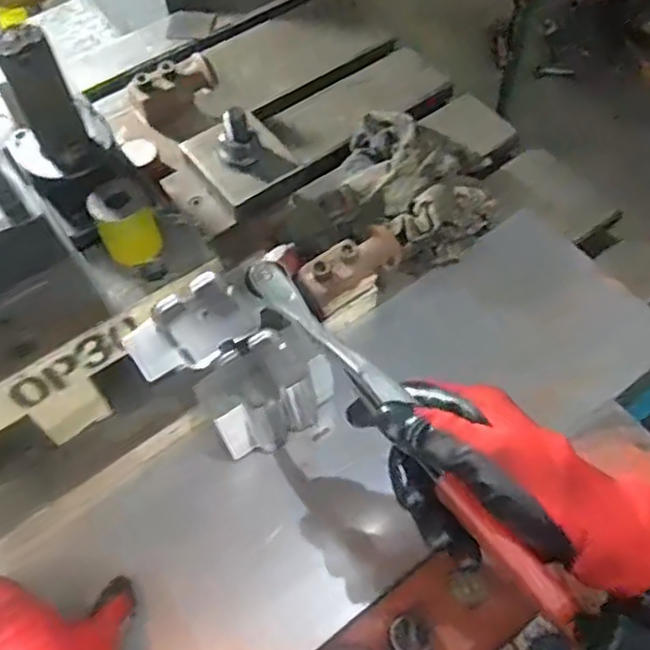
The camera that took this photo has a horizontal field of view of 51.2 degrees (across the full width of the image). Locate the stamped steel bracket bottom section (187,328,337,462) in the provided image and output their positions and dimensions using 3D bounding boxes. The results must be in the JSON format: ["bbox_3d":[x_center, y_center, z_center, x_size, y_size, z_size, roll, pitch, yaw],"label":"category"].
[{"bbox_3d":[-0.054,0.059,0.556,0.089,0.080,0.065,-27,61,-15],"label":"stamped steel bracket bottom section"}]

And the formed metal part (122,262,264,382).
[{"bbox_3d":[-0.084,-0.002,0.444,0.091,0.010,0.057,-30,61,-16],"label":"formed metal part"}]

